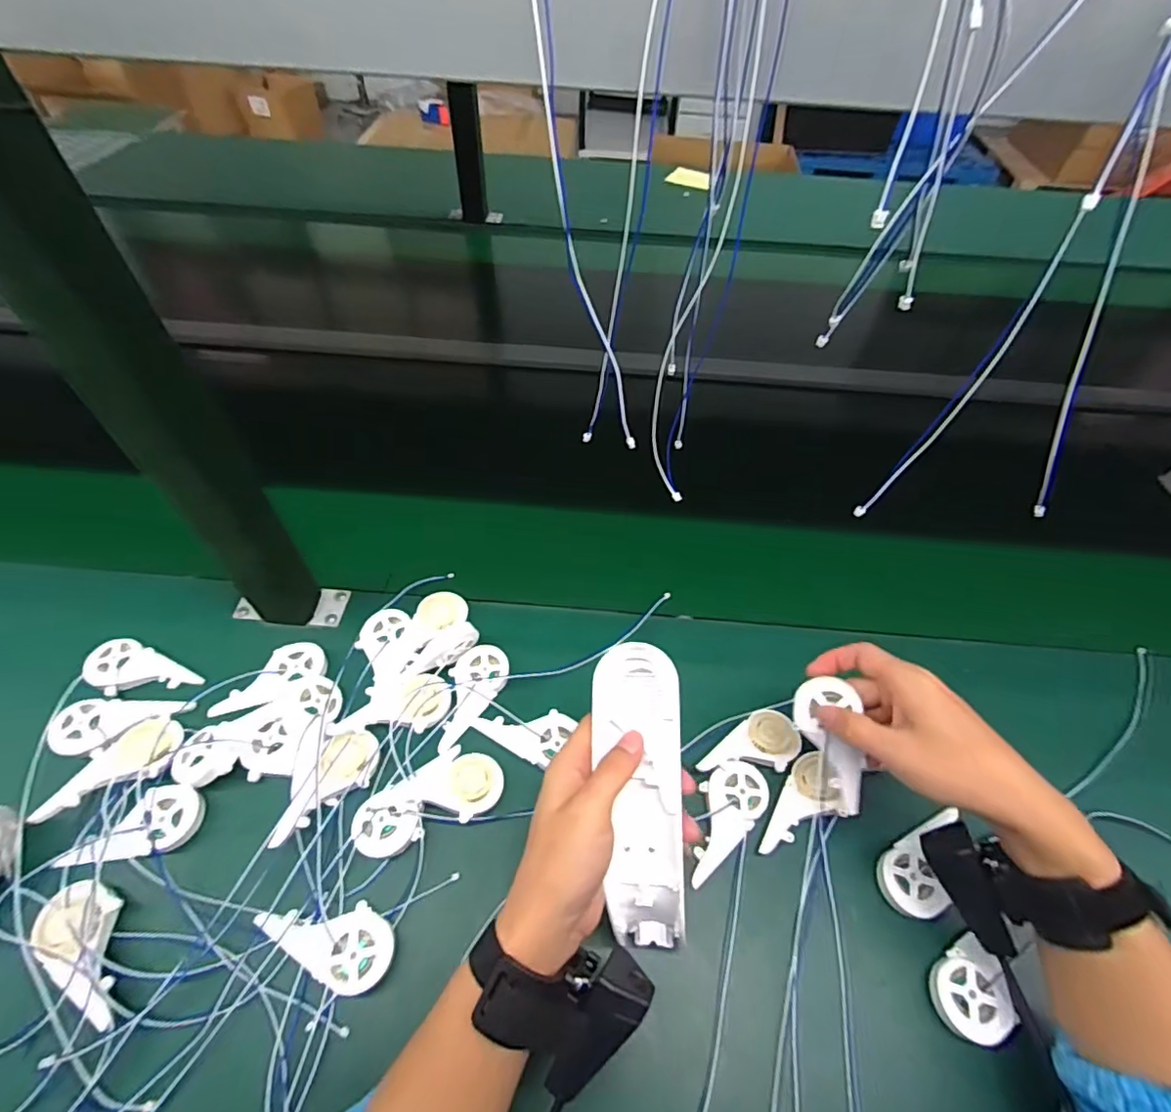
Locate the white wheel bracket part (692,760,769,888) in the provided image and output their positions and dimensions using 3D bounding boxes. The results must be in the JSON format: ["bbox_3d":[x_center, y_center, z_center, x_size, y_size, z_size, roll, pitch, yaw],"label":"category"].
[{"bbox_3d":[0.104,0.201,0.418,0.044,0.012,0.091,24,69,16],"label":"white wheel bracket part"}]

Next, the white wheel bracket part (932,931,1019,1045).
[{"bbox_3d":[0.249,0.280,0.353,0.057,0.018,0.042,-28,59,-20],"label":"white wheel bracket part"}]

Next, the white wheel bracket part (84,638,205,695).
[{"bbox_3d":[-0.379,0.099,0.478,0.090,0.009,0.044,15,52,-12],"label":"white wheel bracket part"}]

